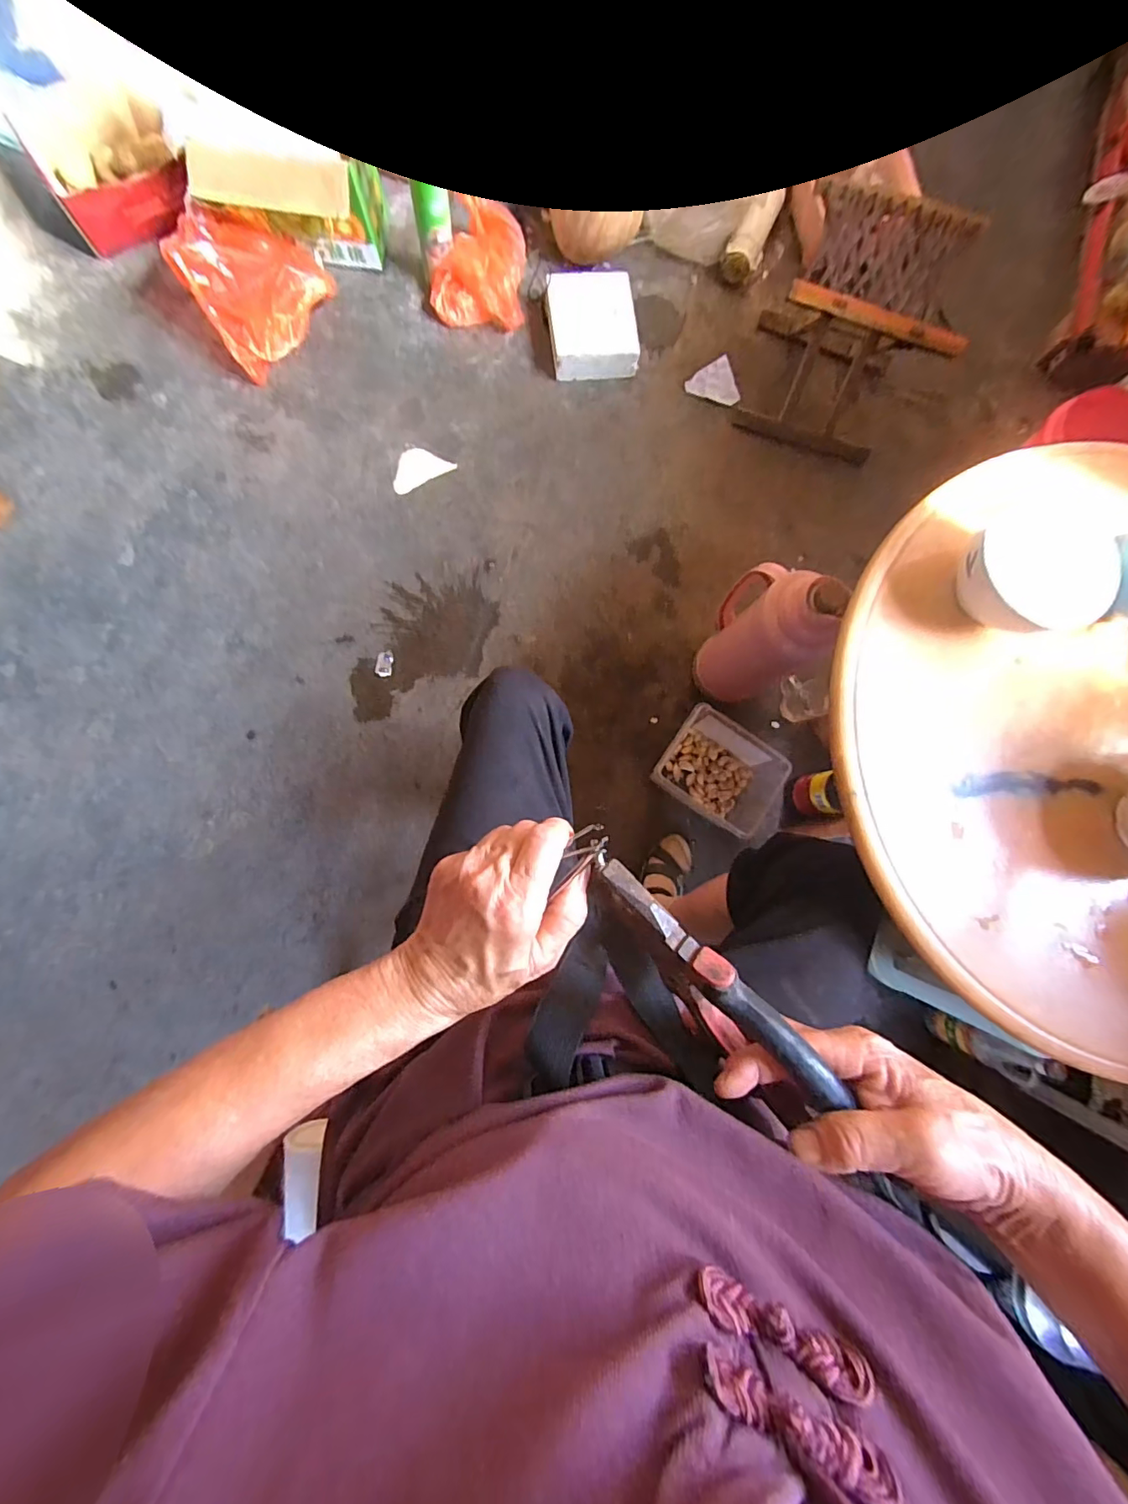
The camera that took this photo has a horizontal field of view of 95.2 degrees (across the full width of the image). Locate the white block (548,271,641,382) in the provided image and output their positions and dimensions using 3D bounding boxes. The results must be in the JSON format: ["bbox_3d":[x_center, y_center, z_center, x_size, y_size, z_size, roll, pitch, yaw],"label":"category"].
[{"bbox_3d":[0.055,-0.855,1.034,0.168,0.074,0.190,-7,86,-6],"label":"white block"}]

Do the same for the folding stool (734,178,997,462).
[{"bbox_3d":[0.512,-0.761,0.949,0.271,0.286,0.257,18,84,-3],"label":"folding stool"}]

